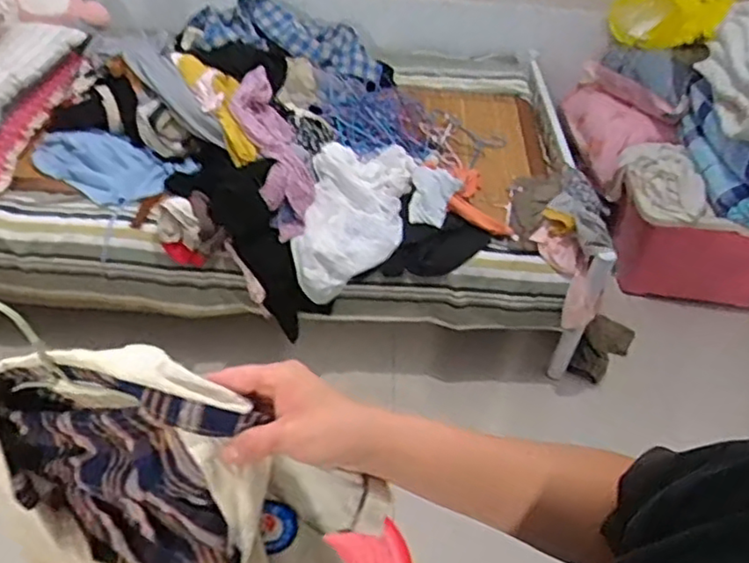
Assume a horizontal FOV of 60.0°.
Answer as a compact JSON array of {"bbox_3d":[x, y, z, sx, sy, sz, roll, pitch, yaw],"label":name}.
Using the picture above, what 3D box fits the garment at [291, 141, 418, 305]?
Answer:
[{"bbox_3d":[-0.048,-0.200,1.827,0.287,0.128,0.544,16,58,11],"label":"garment"}]

